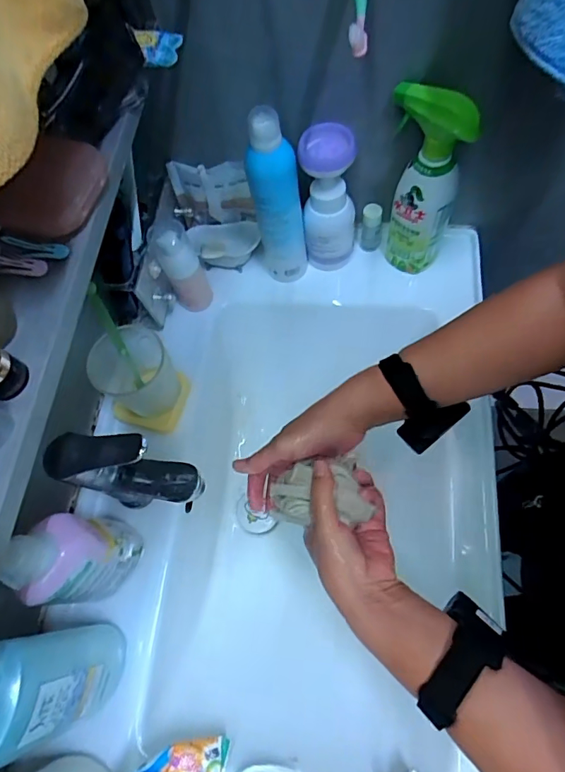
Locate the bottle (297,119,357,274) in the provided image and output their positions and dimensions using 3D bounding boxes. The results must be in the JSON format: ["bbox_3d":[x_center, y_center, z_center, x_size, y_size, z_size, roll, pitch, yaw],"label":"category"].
[{"bbox_3d":[0.058,-0.234,0.598,0.075,0.175,0.078,1,67,1],"label":"bottle"}]

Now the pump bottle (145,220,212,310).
[{"bbox_3d":[-0.136,-0.156,0.616,0.062,0.138,0.046,-19,68,-7],"label":"pump bottle"}]

